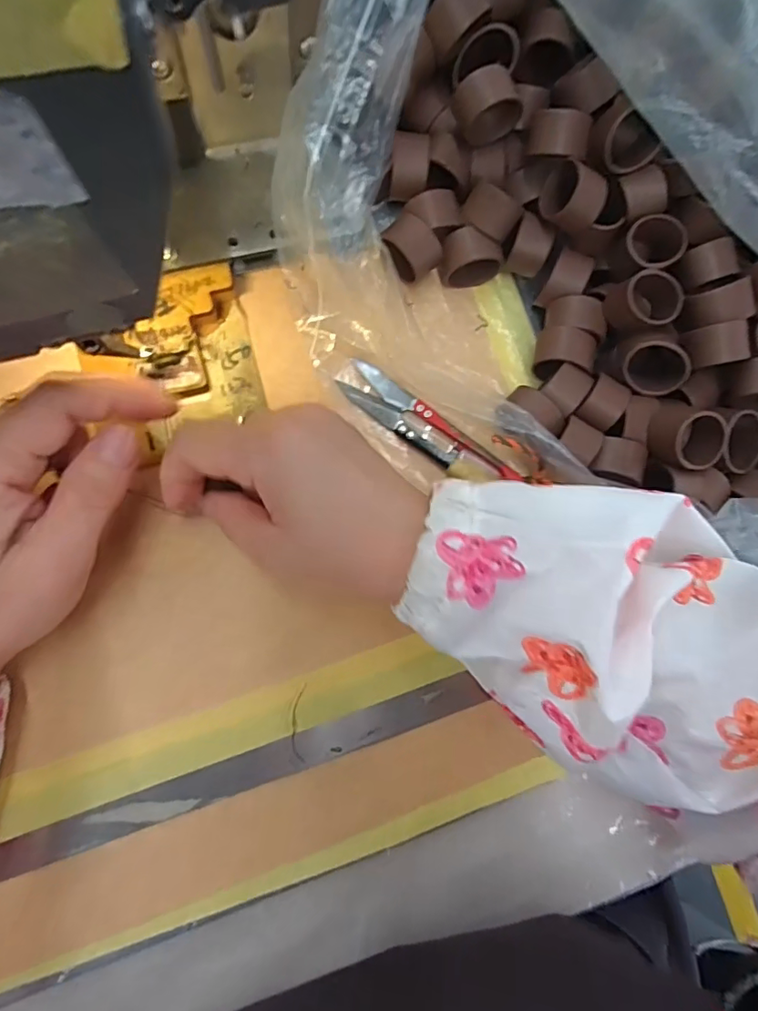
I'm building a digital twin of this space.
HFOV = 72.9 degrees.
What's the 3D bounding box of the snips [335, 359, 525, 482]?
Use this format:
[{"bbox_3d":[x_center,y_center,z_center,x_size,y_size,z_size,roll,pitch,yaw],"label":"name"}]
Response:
[{"bbox_3d":[0.024,-0.038,0.259,0.095,0.020,0.022,38,83,-3],"label":"snips"}]

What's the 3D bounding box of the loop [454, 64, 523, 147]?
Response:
[{"bbox_3d":[0.052,-0.193,0.248,0.033,0.026,0.022,-26,85,-10],"label":"loop"}]

